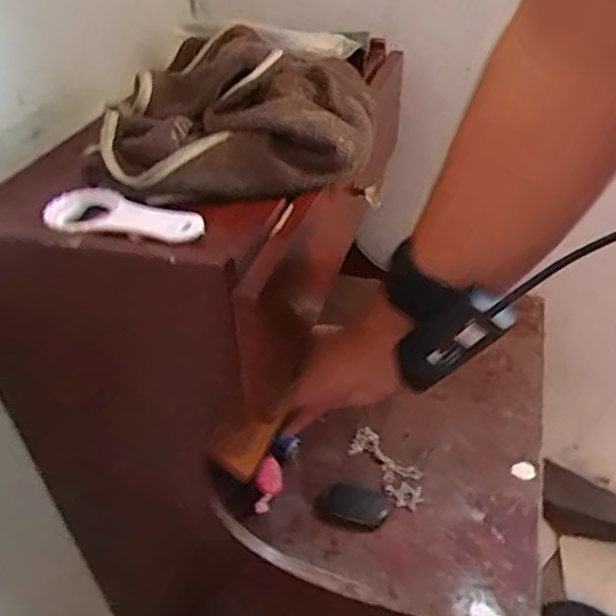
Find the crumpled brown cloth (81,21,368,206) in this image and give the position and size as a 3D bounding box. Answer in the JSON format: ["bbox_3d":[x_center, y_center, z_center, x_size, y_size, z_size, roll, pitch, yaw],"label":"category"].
[{"bbox_3d":[-0.052,-0.133,0.415,0.190,0.049,0.161,11,67,3],"label":"crumpled brown cloth"}]

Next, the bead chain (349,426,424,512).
[{"bbox_3d":[0.074,0.145,0.563,0.037,0.007,0.093,-24,43,-23],"label":"bead chain"}]

